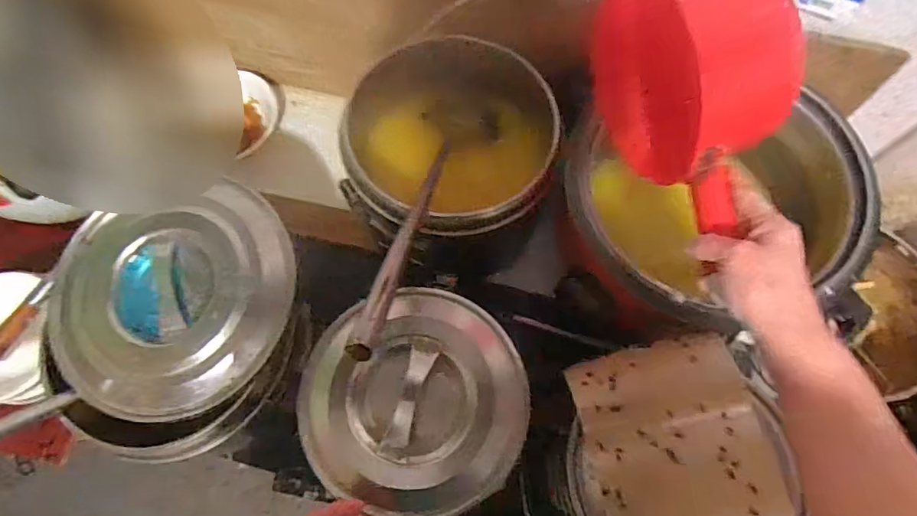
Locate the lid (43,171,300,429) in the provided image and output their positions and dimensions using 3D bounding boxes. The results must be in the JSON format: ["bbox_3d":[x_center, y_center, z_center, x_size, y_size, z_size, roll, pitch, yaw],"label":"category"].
[{"bbox_3d":[-0.301,0.043,0.561,0.260,0.061,0.245,0,71,1],"label":"lid"}]

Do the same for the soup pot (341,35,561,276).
[{"bbox_3d":[-0.014,-0.130,0.712,0.270,0.197,0.233,18,72,7],"label":"soup pot"}]

